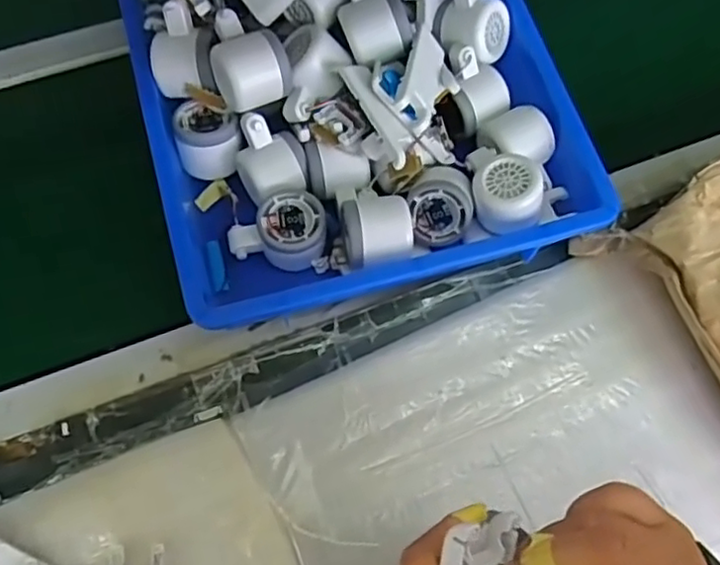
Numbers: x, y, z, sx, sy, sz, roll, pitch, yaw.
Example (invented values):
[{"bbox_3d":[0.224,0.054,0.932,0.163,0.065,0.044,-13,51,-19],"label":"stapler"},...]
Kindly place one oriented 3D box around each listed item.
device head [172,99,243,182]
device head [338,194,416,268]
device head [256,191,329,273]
[{"bbox_3d":[-0.137,-0.130,0.584,0.057,0.043,0.063,-12,71,-7],"label":"device head"},{"bbox_3d":[0.011,-0.046,0.555,0.059,0.067,0.077,-10,69,-7],"label":"device head"},{"bbox_3d":[-0.058,-0.043,0.566,0.056,0.048,0.056,11,70,2],"label":"device head"}]

